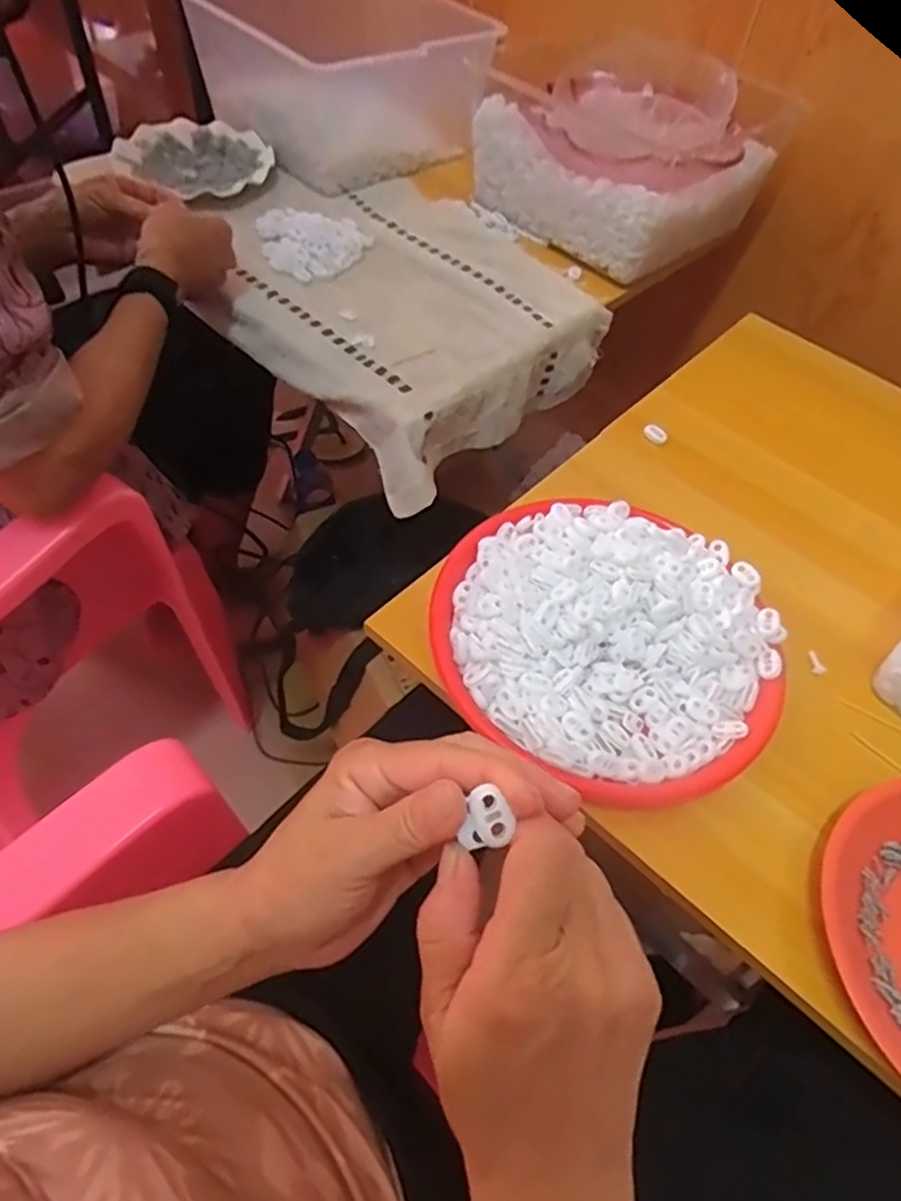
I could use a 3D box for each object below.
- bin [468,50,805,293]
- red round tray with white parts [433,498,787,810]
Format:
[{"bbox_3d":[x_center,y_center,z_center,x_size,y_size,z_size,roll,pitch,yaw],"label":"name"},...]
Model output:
[{"bbox_3d":[0.211,-0.532,0.845,0.287,0.127,0.288,36,60,19],"label":"bin"},{"bbox_3d":[0.110,0.023,0.493,0.235,0.041,0.218,2,55,-3],"label":"red round tray with white parts"}]

